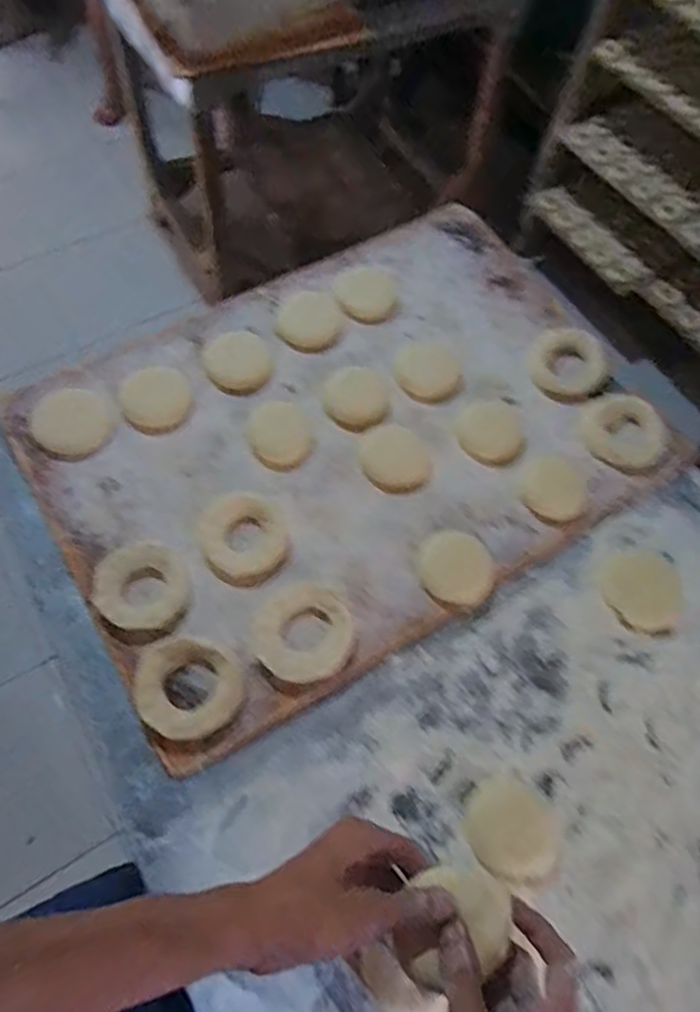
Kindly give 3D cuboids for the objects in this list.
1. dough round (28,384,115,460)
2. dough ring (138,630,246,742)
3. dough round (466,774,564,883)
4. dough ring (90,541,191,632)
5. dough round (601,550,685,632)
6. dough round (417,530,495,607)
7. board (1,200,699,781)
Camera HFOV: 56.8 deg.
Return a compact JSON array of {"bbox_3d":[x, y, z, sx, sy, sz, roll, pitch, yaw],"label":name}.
[{"bbox_3d":[-0.275,-0.081,0.642,0.068,0.016,0.073,-3,64,-5],"label":"dough round"},{"bbox_3d":[-0.129,0.145,0.524,0.081,0.017,0.081,1,64,-2],"label":"dough ring"},{"bbox_3d":[0.126,0.248,0.498,0.067,0.007,0.070,1,64,-2],"label":"dough round"},{"bbox_3d":[-0.181,0.069,0.564,0.080,0.015,0.077,1,64,-2],"label":"dough ring"},{"bbox_3d":[0.272,0.076,0.594,0.073,0.004,0.071,1,64,-2],"label":"dough round"},{"bbox_3d":[0.096,0.054,0.585,0.067,0.005,0.067,1,64,-2],"label":"dough round"},{"bbox_3d":[0.000,-0.088,0.648,0.571,0.018,0.423,-29,69,-16],"label":"board"}]

